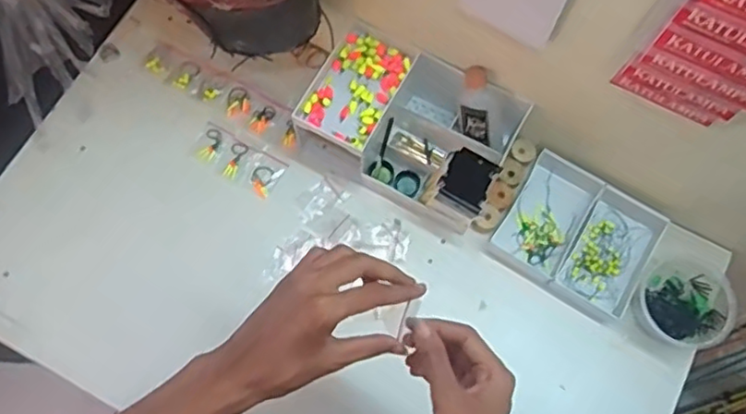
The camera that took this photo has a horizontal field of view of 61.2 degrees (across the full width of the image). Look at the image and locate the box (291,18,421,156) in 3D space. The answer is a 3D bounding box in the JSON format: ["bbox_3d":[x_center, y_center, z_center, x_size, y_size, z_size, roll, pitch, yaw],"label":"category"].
[{"bbox_3d":[-0.017,-0.141,0.723,0.091,0.019,0.148,29,73,7],"label":"box"}]

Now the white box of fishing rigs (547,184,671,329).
[{"bbox_3d":[0.279,0.056,0.743,0.085,0.032,0.149,31,73,8],"label":"white box of fishing rigs"}]

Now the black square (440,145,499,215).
[{"bbox_3d":[0.103,-0.030,0.676,0.051,0.017,0.056,26,73,6],"label":"black square"}]

